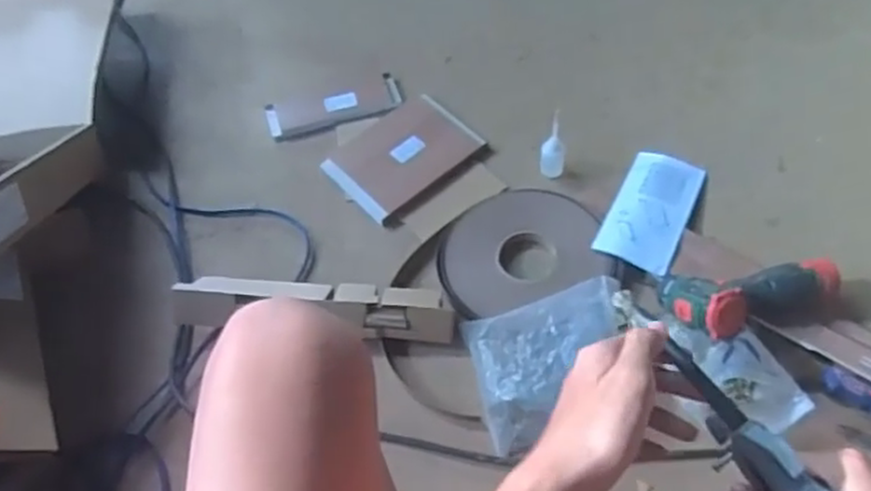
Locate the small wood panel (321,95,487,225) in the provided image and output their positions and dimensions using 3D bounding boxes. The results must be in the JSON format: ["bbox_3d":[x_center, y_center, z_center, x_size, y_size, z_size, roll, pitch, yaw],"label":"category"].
[{"bbox_3d":[-0.049,-0.138,1.100,0.208,0.016,0.151,-38,62,-18],"label":"small wood panel"}]

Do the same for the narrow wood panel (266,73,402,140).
[{"bbox_3d":[-0.164,-0.227,1.166,0.209,0.021,0.076,-17,57,-6],"label":"narrow wood panel"}]

